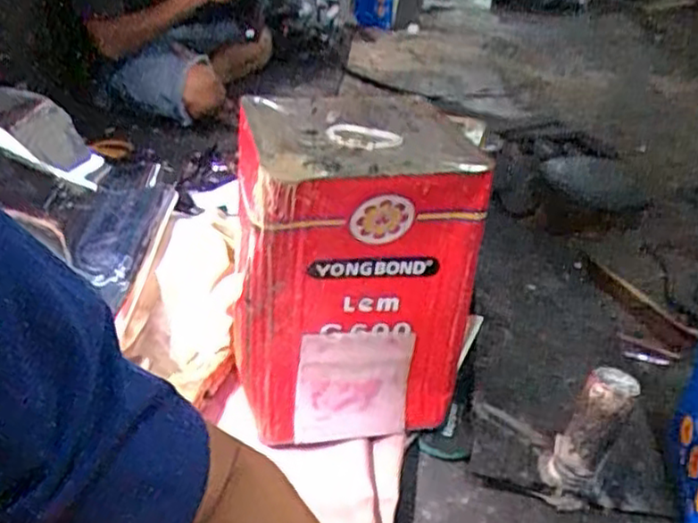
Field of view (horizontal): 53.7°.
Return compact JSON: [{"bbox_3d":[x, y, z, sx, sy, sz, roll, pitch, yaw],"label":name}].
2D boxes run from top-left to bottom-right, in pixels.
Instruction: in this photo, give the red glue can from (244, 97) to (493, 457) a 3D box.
[{"bbox_3d":[0.006,0.001,0.841,0.258,0.335,0.249,-1,33,-4],"label":"red glue can"}]

